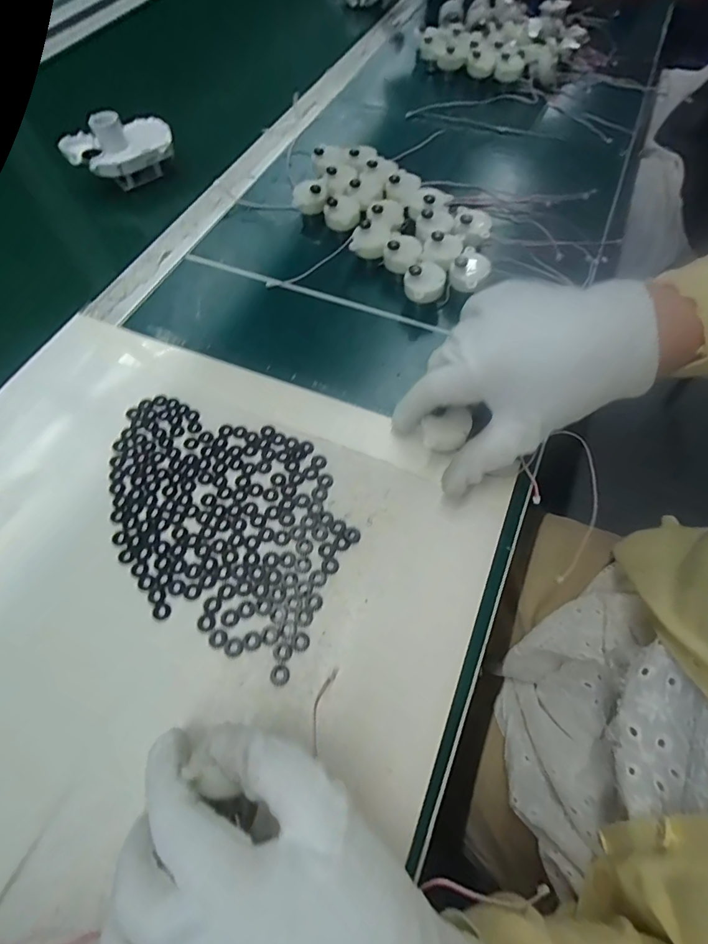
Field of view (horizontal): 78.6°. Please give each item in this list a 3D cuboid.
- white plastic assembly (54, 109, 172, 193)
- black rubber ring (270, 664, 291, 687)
[{"bbox_3d":[-0.242,-0.337,0.446,0.102,0.050,0.065,-30,65,-14],"label":"white plastic assembly"},{"bbox_3d":[-0.040,0.110,0.234,0.010,0.004,0.010,-1,62,1],"label":"black rubber ring"}]

